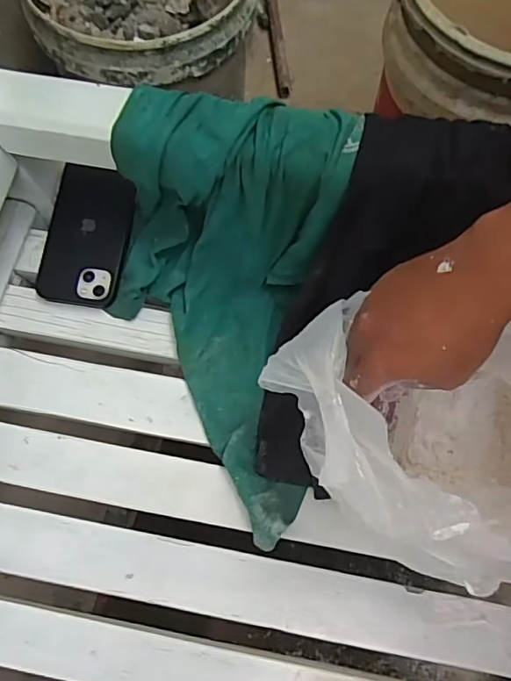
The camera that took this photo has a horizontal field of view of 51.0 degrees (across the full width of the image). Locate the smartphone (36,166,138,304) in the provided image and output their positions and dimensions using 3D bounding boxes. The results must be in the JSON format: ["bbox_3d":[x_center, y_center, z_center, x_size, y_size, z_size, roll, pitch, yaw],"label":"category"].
[{"bbox_3d":[-0.158,-0.101,0.507,0.074,0.008,0.135,8,77,-1],"label":"smartphone"}]

